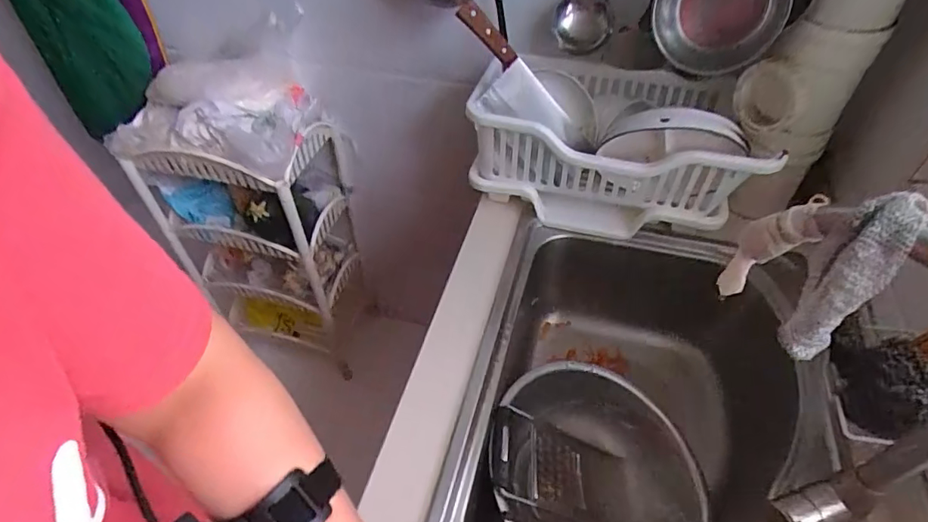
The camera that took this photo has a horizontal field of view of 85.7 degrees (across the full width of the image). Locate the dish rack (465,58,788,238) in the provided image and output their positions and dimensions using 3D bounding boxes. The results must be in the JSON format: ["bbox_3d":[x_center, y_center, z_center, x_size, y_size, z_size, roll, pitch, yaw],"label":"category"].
[{"bbox_3d":[0.242,-0.196,0.821,0.413,0.205,0.243,14,49,14],"label":"dish rack"}]

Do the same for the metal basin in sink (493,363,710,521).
[{"bbox_3d":[0.174,0.289,0.671,0.295,0.110,0.315,7,52,-9],"label":"metal basin in sink"}]

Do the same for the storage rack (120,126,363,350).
[{"bbox_3d":[-0.480,-0.032,1.325,0.352,0.695,0.274,7,48,8],"label":"storage rack"}]

